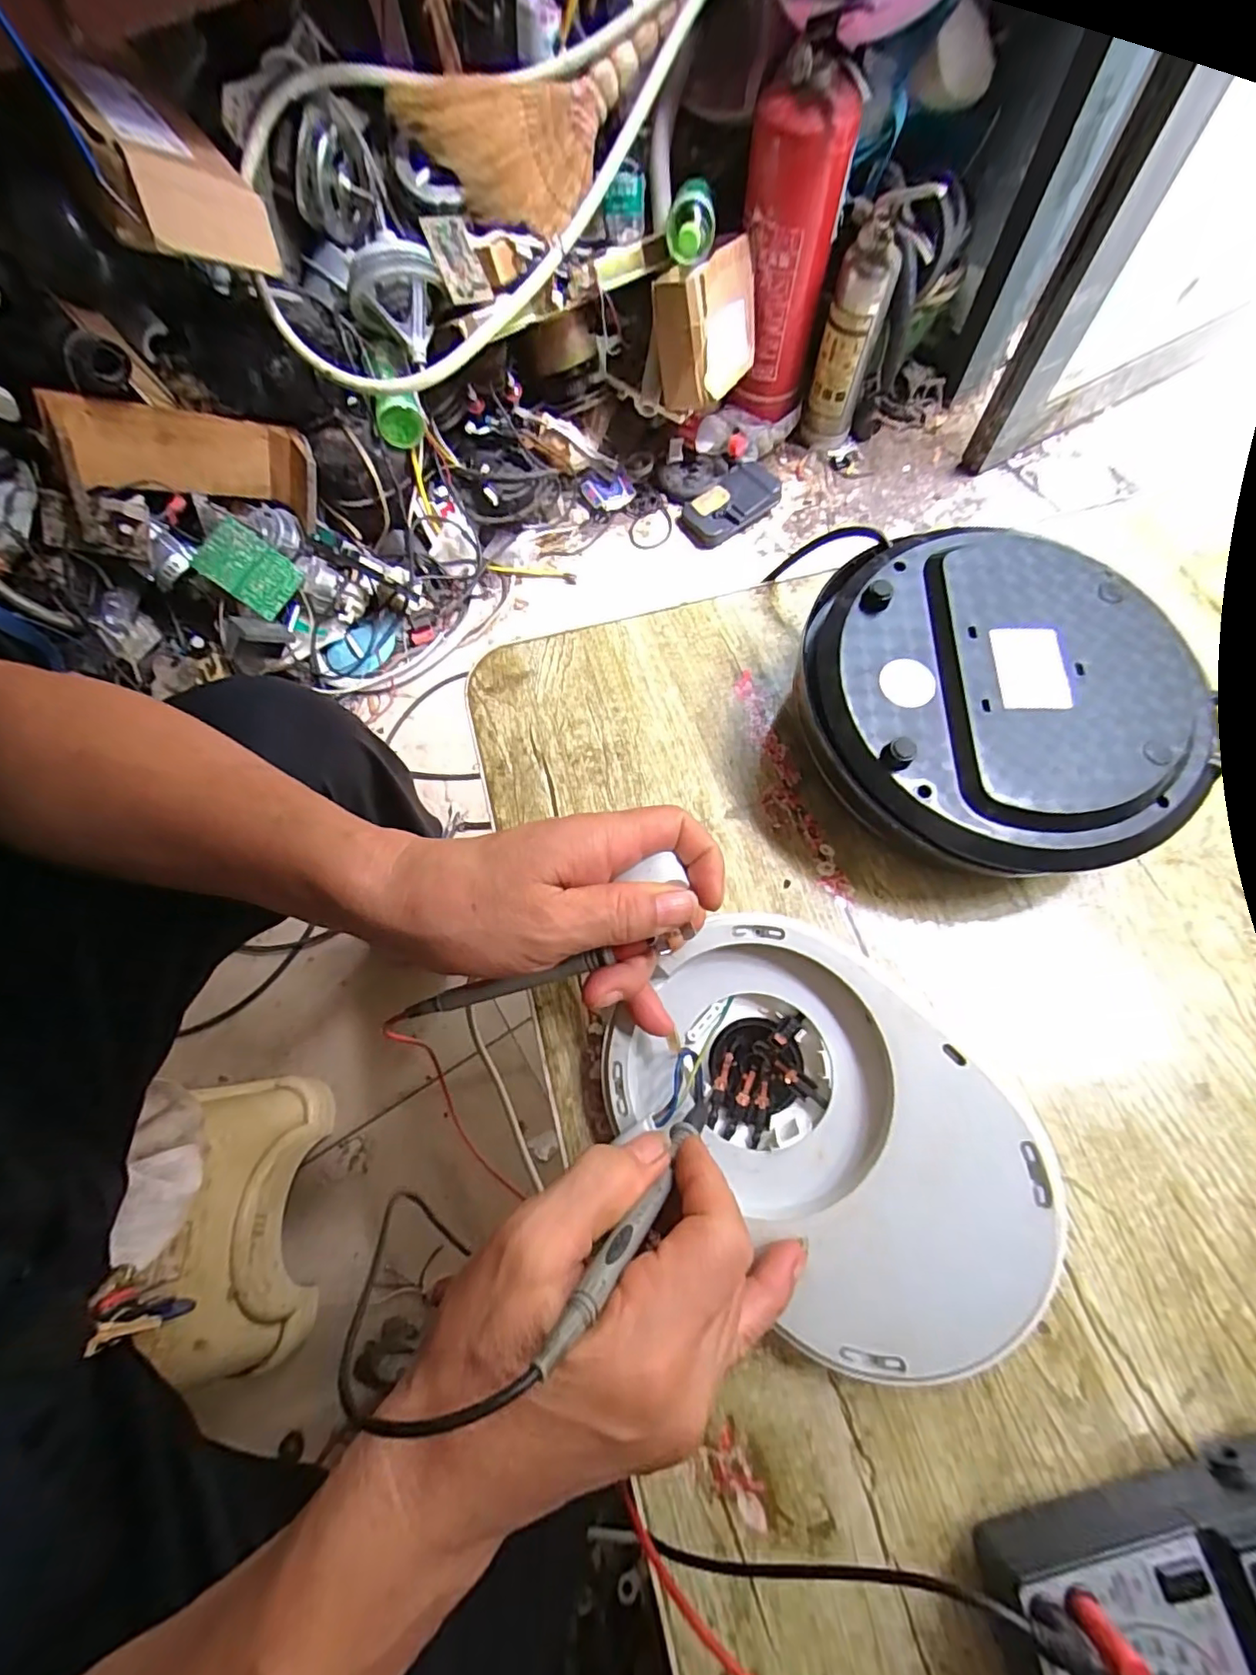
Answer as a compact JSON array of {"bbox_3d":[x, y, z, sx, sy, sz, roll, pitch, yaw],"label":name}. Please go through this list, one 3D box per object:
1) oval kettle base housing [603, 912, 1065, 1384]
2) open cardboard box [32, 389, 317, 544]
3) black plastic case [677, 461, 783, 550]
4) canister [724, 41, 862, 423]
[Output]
[{"bbox_3d":[0.089,0.130,0.269,0.134,0.031,0.189,-47,66,1],"label":"oval kettle base housing"},{"bbox_3d":[-0.609,-0.511,0.833,0.291,0.124,0.100,-18,66,-36],"label":"open cardboard box"},{"bbox_3d":[0.180,-0.597,1.059,0.180,0.042,0.113,-33,71,-9],"label":"black plastic case"},{"bbox_3d":[0.244,-0.910,0.945,0.141,0.377,0.146,11,70,7],"label":"canister"}]

